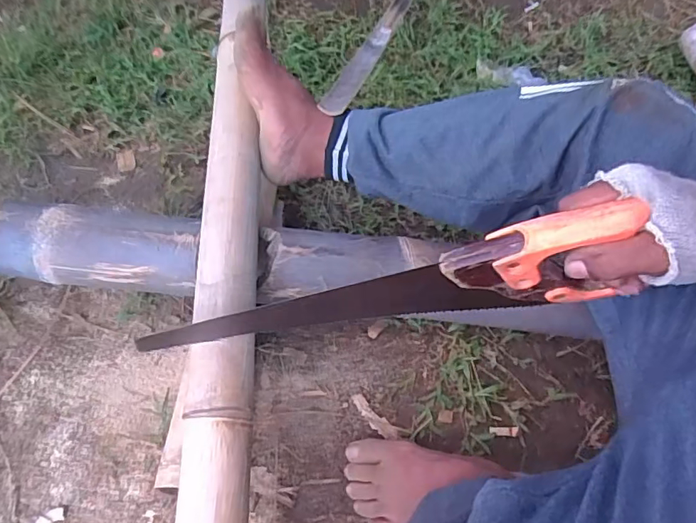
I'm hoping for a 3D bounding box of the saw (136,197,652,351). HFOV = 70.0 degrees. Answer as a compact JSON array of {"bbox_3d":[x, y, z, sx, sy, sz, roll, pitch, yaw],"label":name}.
[{"bbox_3d":[0.015,0.036,0.433,0.415,0.094,0.026,-13,54,19],"label":"saw"}]

